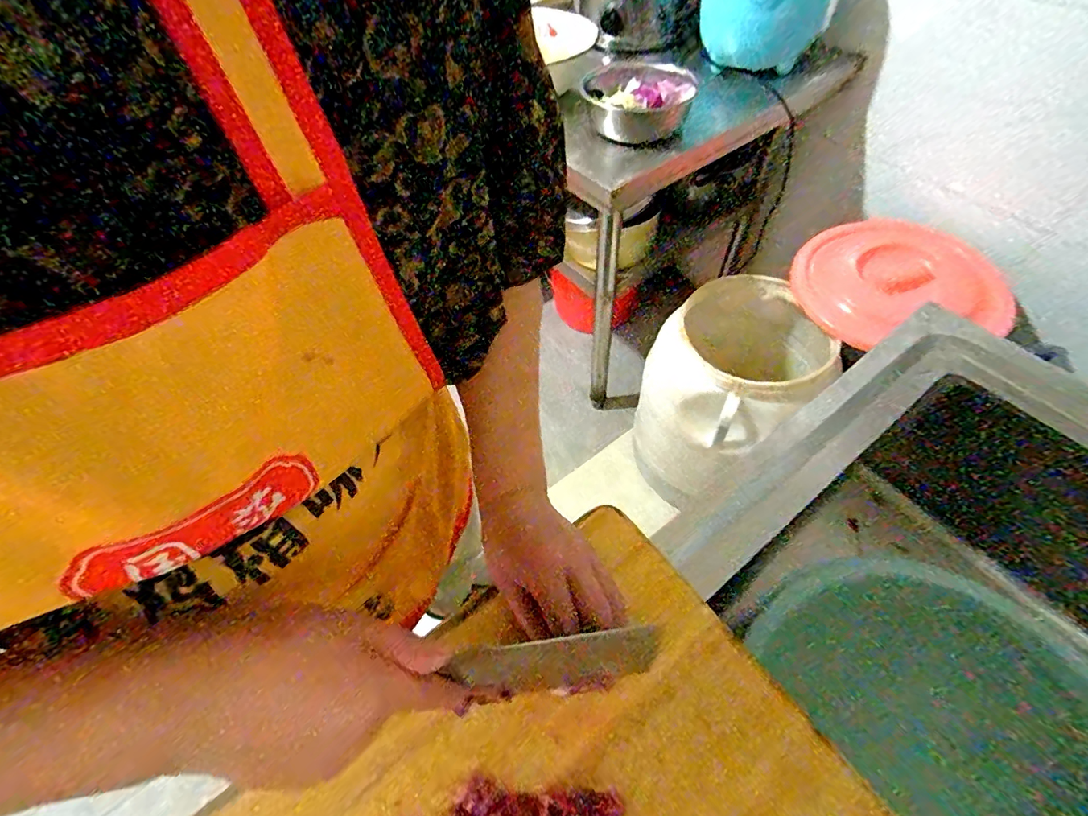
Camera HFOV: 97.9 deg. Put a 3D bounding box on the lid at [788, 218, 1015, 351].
[{"bbox_3d":[0.693,-0.277,0.951,0.311,0.073,0.360,-15,47,4],"label":"lid"}]

